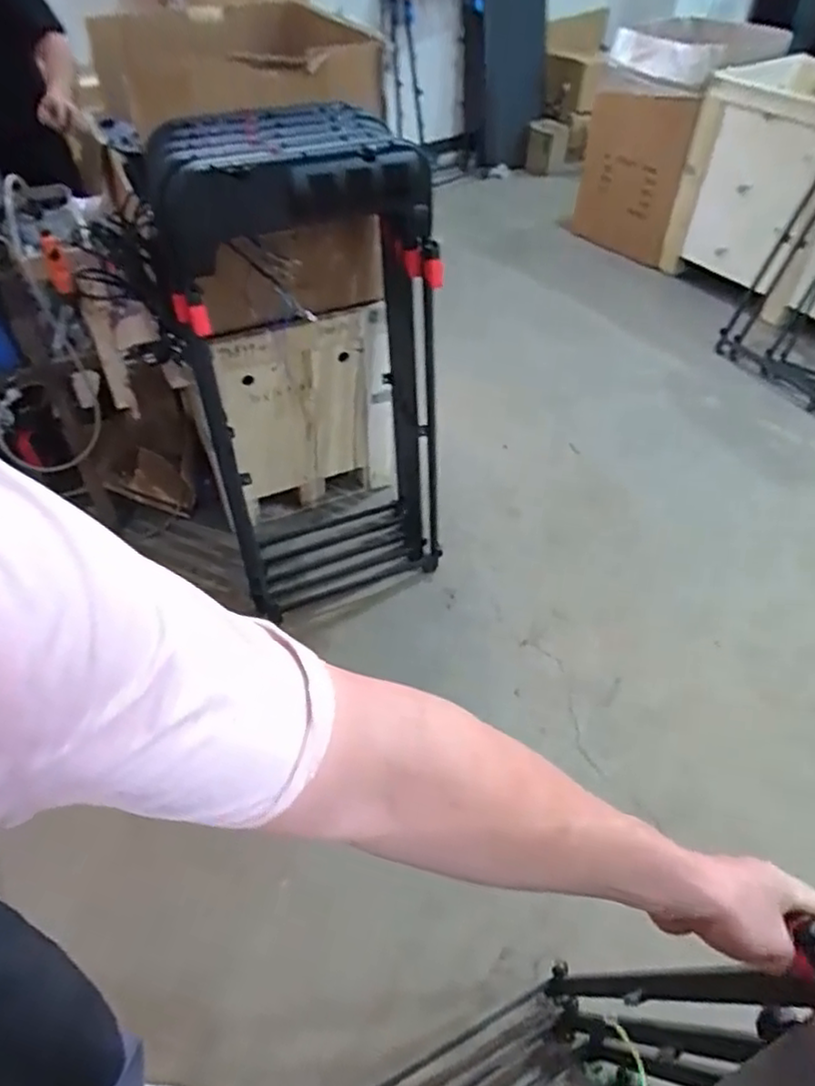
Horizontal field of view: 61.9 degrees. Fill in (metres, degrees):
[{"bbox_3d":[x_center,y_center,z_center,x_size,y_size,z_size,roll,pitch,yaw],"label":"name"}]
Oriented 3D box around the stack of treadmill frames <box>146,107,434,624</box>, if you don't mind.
[{"bbox_3d":[-0.220,-0.348,1.571,0.527,1.040,0.408,-15,48,-16],"label":"stack of treadmill frames"}]

